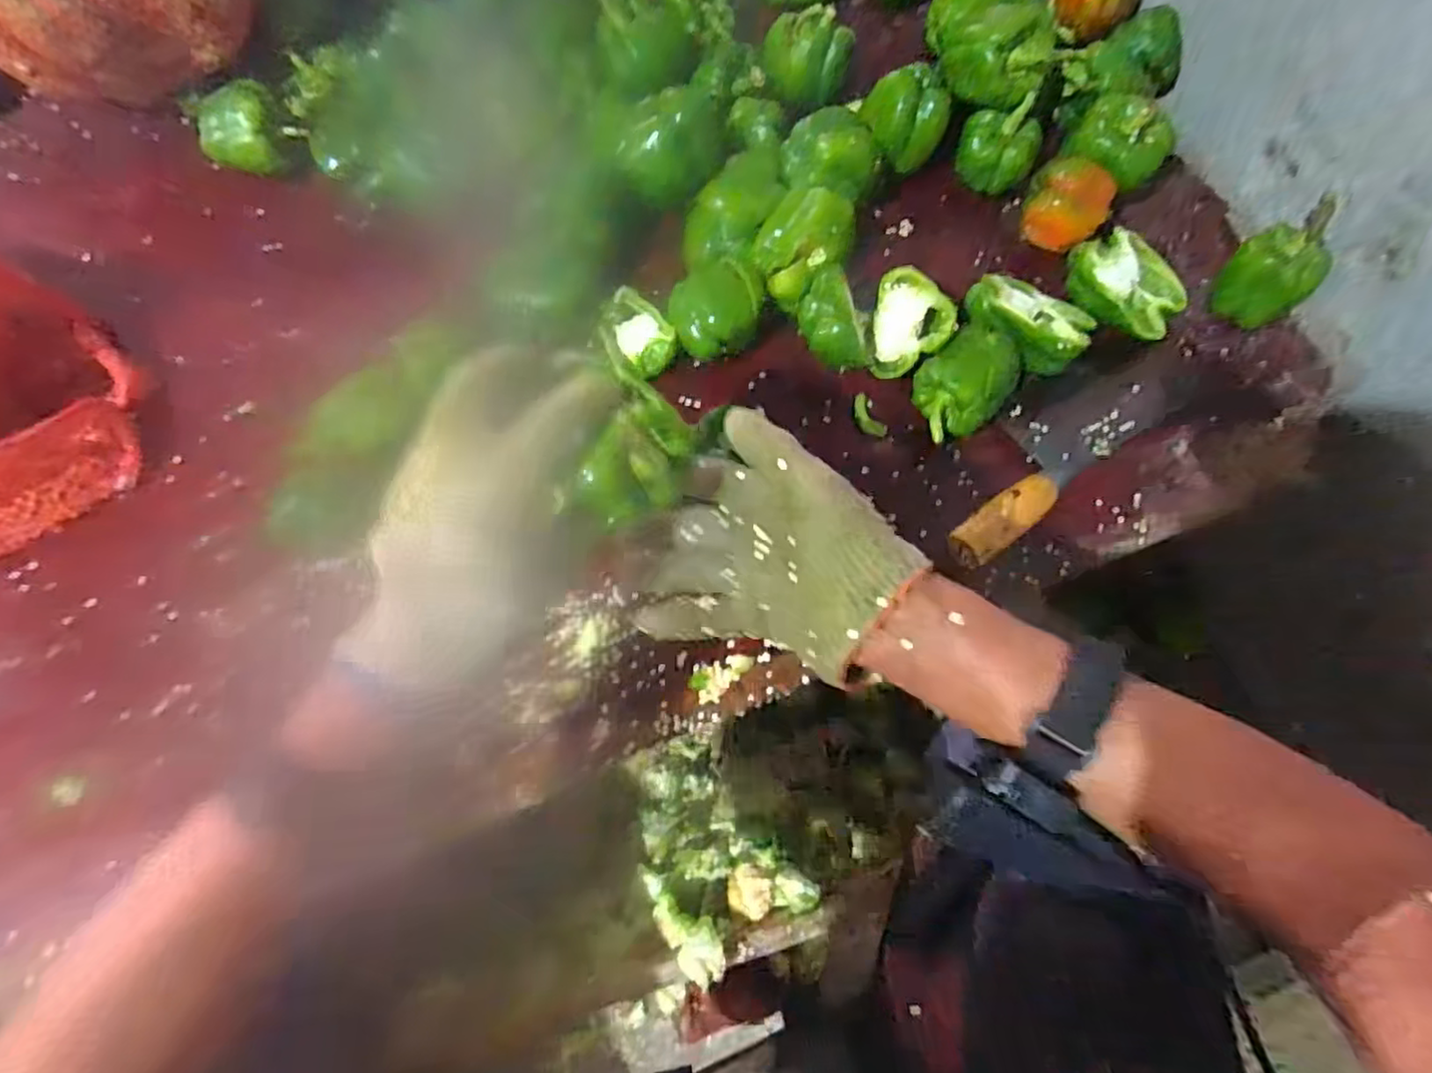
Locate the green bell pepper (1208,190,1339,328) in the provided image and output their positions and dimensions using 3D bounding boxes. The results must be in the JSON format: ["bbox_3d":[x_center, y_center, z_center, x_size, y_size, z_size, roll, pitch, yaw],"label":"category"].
[{"bbox_3d":[0.423,-0.202,0.527,0.071,0.076,0.056,-41,77,-12],"label":"green bell pepper"}]

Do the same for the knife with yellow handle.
[{"bbox_3d":[0.251,-0.072,0.511,0.237,0.022,0.067,-38,76,-11],"label":"knife with yellow handle"}]

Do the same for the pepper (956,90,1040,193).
[{"bbox_3d":[0.230,-0.317,0.565,0.060,0.053,0.060,0,73,0],"label":"pepper"}]

